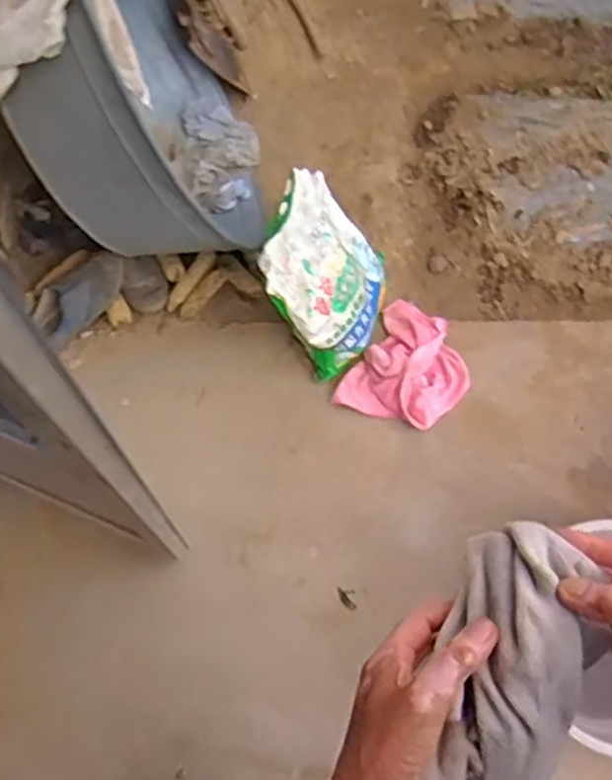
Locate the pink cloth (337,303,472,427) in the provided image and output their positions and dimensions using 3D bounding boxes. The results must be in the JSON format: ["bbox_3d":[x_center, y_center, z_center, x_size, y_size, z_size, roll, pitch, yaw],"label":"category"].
[{"bbox_3d":[0.220,-0.045,1.533,0.222,0.051,0.276,31,72,8],"label":"pink cloth"}]

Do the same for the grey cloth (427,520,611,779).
[{"bbox_3d":[0.133,0.191,0.491,0.082,0.038,0.201,10,87,1],"label":"grey cloth"}]

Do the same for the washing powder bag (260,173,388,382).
[{"bbox_3d":[0.038,-0.233,1.438,0.082,0.369,0.308,3,59,39],"label":"washing powder bag"}]

